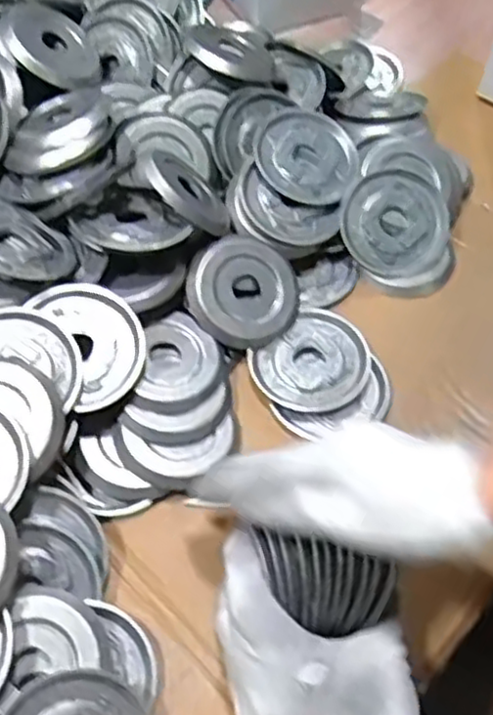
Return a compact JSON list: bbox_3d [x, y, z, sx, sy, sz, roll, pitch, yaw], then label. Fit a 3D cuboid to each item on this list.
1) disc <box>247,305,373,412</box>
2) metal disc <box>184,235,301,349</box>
[{"bbox_3d":[0.049,0.004,0.512,0.082,0.009,0.073,-39,64,-22],"label":"disc"},{"bbox_3d":[0.000,-0.050,0.521,0.083,0.019,0.080,4,78,-19],"label":"metal disc"}]

